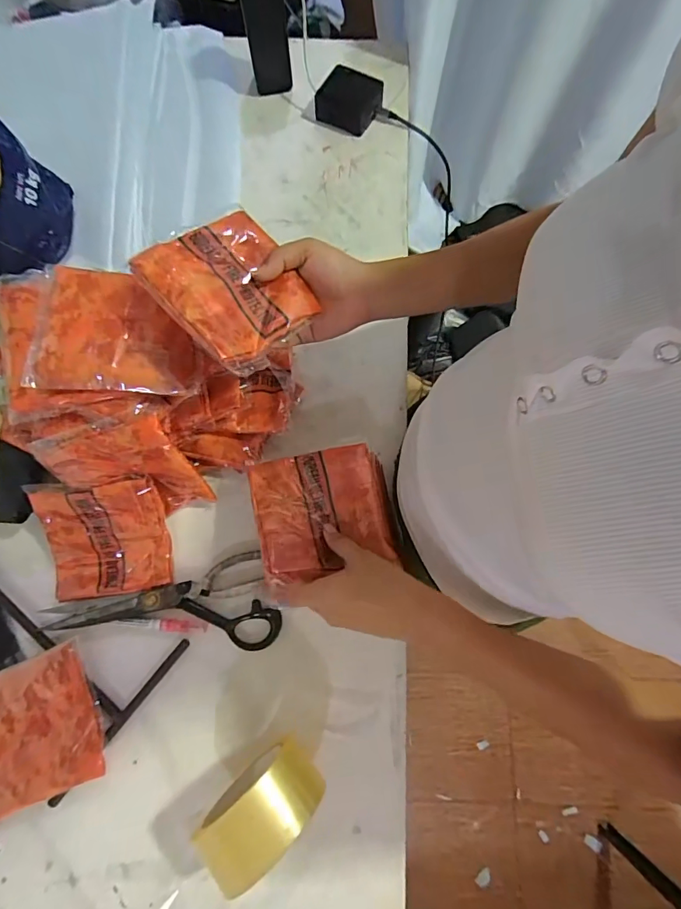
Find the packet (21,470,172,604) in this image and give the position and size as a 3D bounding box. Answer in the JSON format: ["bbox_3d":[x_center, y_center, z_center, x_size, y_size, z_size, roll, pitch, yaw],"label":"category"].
[{"bbox_3d":[-0.245,0.084,0.444,0.123,0.021,0.121,-9,102,-2],"label":"packet"}]

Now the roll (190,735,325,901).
[{"bbox_3d":[-0.062,0.290,0.362,0.093,0.099,0.051,-40,78,-10],"label":"roll"}]

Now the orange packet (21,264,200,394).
[{"bbox_3d":[-0.204,-0.116,0.393,0.136,0.020,0.119,0,75,-14],"label":"orange packet"}]

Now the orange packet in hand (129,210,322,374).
[{"bbox_3d":[-0.091,-0.144,0.367,0.113,0.017,0.133,-38,85,-27],"label":"orange packet in hand"}]

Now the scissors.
[{"bbox_3d":[-0.178,0.173,0.435,0.219,0.015,0.094,-16,75,-4],"label":"scissors"}]

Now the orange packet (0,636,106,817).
[{"bbox_3d":[-0.303,0.263,0.410,0.136,0.023,0.123,-21,76,-6],"label":"orange packet"}]

